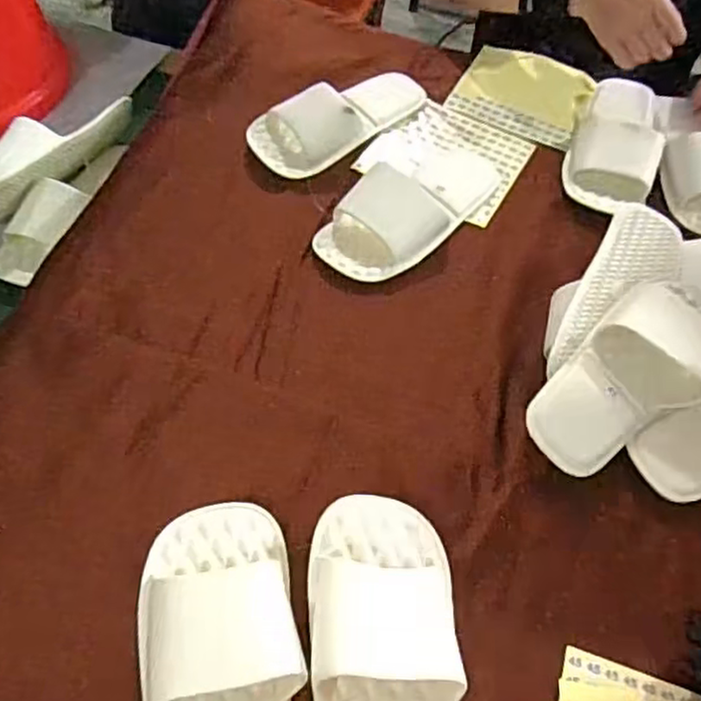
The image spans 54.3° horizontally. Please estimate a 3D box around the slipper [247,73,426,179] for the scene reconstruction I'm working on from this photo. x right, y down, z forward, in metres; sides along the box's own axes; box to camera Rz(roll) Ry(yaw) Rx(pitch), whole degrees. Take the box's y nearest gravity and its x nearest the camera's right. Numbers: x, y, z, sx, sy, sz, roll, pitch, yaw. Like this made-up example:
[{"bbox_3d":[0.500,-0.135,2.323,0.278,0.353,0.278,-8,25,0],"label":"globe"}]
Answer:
[{"bbox_3d":[-0.006,-0.285,0.811,0.237,0.055,0.101,-30,64,-20],"label":"slipper"}]

